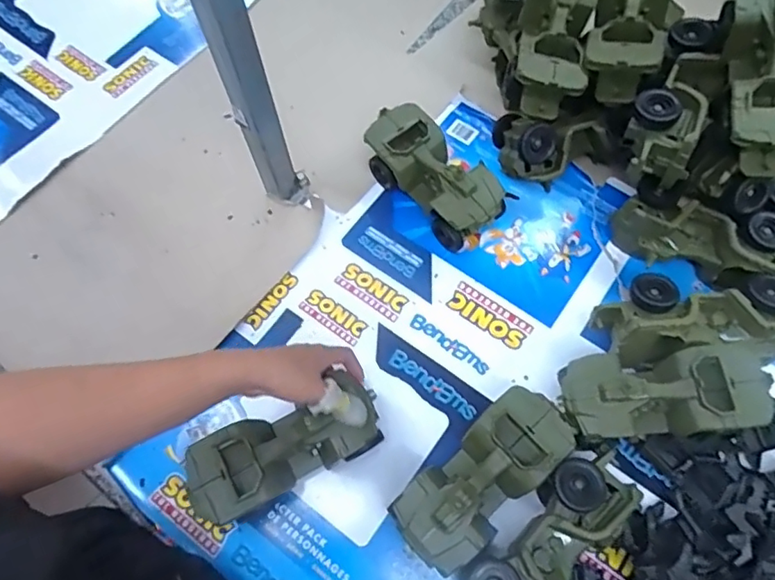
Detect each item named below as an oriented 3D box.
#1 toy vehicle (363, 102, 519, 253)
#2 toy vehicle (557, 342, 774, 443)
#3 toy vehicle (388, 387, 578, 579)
[{"bbox_3d":[0.055,-0.132,0.649,0.088,0.087,0.178,-36,70,-19],"label":"toy vehicle"},{"bbox_3d":[0.256,0.102,0.529,0.170,0.080,0.079,-2,63,-4],"label":"toy vehicle"},{"bbox_3d":[0.087,0.176,0.515,0.173,0.077,0.079,-38,71,-19],"label":"toy vehicle"}]

